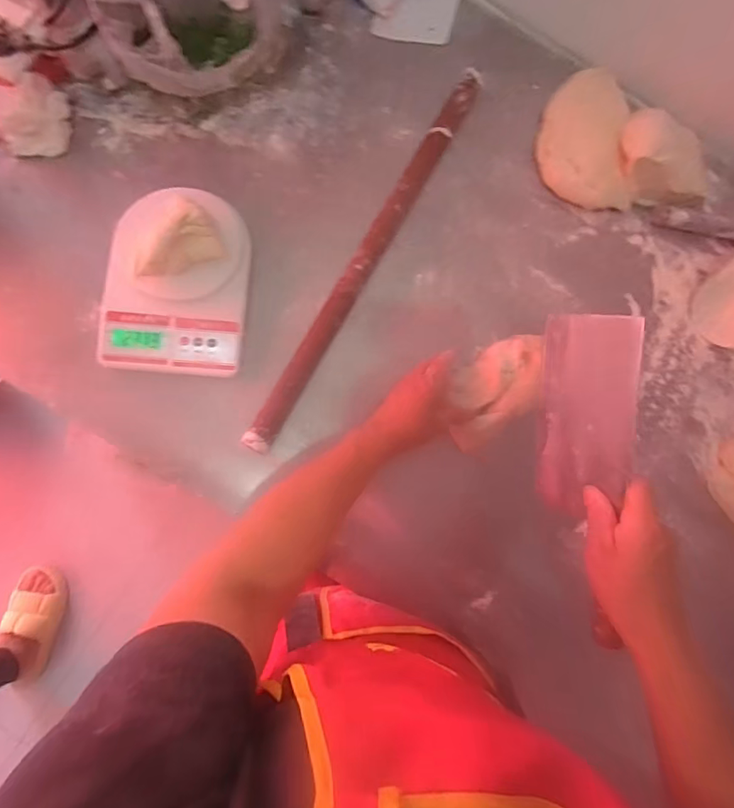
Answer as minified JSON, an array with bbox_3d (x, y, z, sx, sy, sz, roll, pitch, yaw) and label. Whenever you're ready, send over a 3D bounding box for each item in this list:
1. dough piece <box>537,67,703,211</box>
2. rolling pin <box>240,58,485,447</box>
[{"bbox_3d":[0.325,-0.330,0.591,0.156,0.076,0.228,-40,87,-8],"label":"dough piece"},{"bbox_3d":[0.005,-0.188,0.550,0.033,0.038,0.544,29,81,-1],"label":"rolling pin"}]

